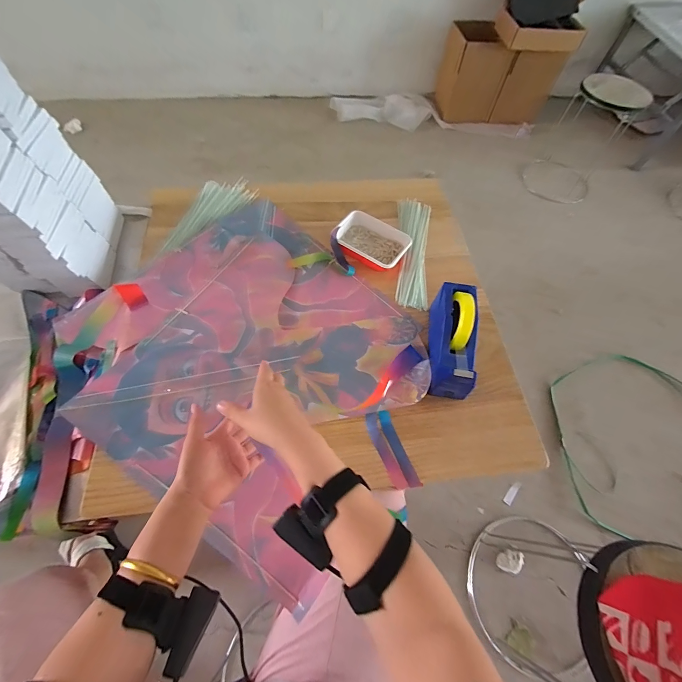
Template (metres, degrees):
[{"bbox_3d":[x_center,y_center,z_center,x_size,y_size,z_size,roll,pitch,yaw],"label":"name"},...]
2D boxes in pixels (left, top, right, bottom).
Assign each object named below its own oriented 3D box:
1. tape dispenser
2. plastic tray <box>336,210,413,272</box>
[{"bbox_3d":[0.205,-0.006,0.587,0.067,0.115,0.197,8,62,2],"label":"tape dispenser"},{"bbox_3d":[0.072,-0.230,0.750,0.165,0.036,0.119,27,65,12],"label":"plastic tray"}]

